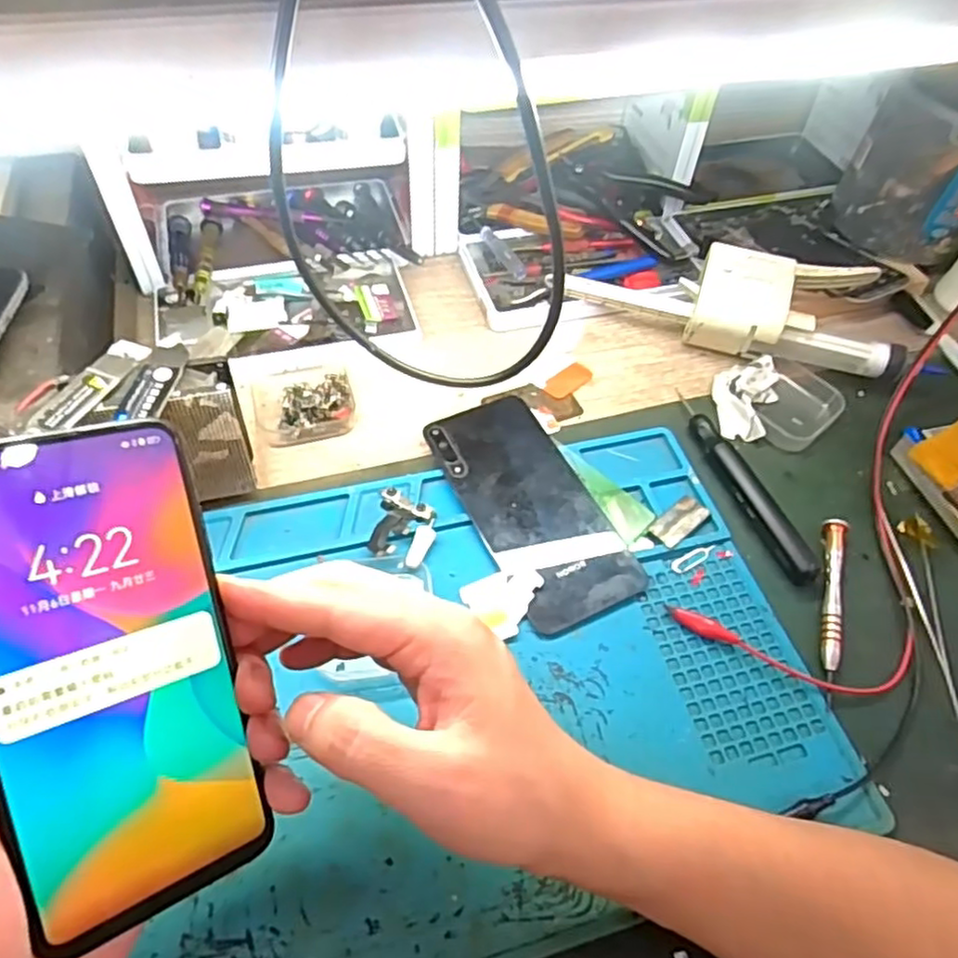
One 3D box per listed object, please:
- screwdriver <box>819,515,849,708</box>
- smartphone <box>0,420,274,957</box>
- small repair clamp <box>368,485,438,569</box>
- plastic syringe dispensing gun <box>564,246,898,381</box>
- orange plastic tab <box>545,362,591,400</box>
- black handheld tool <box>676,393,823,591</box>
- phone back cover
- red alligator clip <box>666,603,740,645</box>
[{"bbox_3d":[0.197,0.070,0.383,0.011,0.012,0.115,17,54,7],"label":"screwdriver"},{"bbox_3d":[-0.117,0.062,0.221,0.072,0.004,0.155,-15,96,-37],"label":"smartphone"},{"bbox_3d":[-0.042,0.026,0.394,0.034,0.008,0.049,8,54,1],"label":"small repair clamp"},{"bbox_3d":[0.180,-0.131,0.505,0.245,0.055,0.073,15,54,6],"label":"plastic syringe dispensing gun"},{"bbox_3d":[0.064,-0.071,0.492,0.039,0.004,0.019,-36,64,-26],"label":"orange plastic tab"},{"bbox_3d":[0.162,0.001,0.429,0.018,0.014,0.143,-15,57,-15],"label":"black handheld tool"},{"bbox_3d":[0.030,0.014,0.412,0.072,0.007,0.156,-20,58,-18],"label":"phone back cover"},{"bbox_3d":[0.119,0.078,0.368,0.040,0.010,0.011,21,55,10],"label":"red alligator clip"}]

